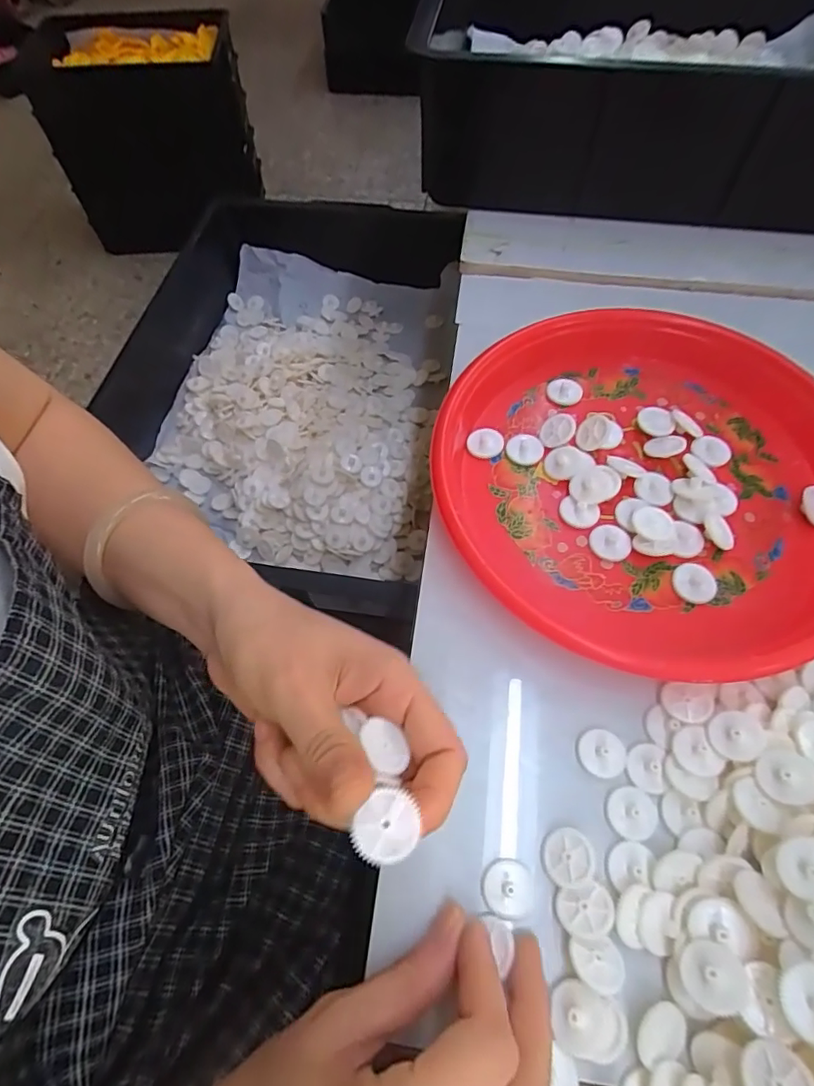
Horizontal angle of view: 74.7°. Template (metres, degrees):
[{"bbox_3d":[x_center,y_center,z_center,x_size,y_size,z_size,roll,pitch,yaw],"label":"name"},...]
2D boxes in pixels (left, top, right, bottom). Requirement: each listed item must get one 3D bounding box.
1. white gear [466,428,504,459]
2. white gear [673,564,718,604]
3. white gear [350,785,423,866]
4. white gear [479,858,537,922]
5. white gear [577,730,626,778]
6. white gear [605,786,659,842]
[{"bbox_3d":[0.048,-0.062,0.328,0.022,0.005,0.021,13,64,7],"label":"white gear"},{"bbox_3d":[0.151,0.021,0.280,0.021,0.006,0.020,0,63,1],"label":"white gear"},{"bbox_3d":[-0.006,0.090,0.167,0.018,0.004,0.021,31,68,16],"label":"white gear"},{"bbox_3d":[0.042,0.144,0.222,0.022,0.004,0.021,0,63,1],"label":"white gear"},{"bbox_3d":[0.090,0.097,0.247,0.021,0.004,0.020,9,63,5],"label":"white gear"},{"bbox_3d":[0.100,0.119,0.235,0.021,0.004,0.021,3,63,3],"label":"white gear"}]

